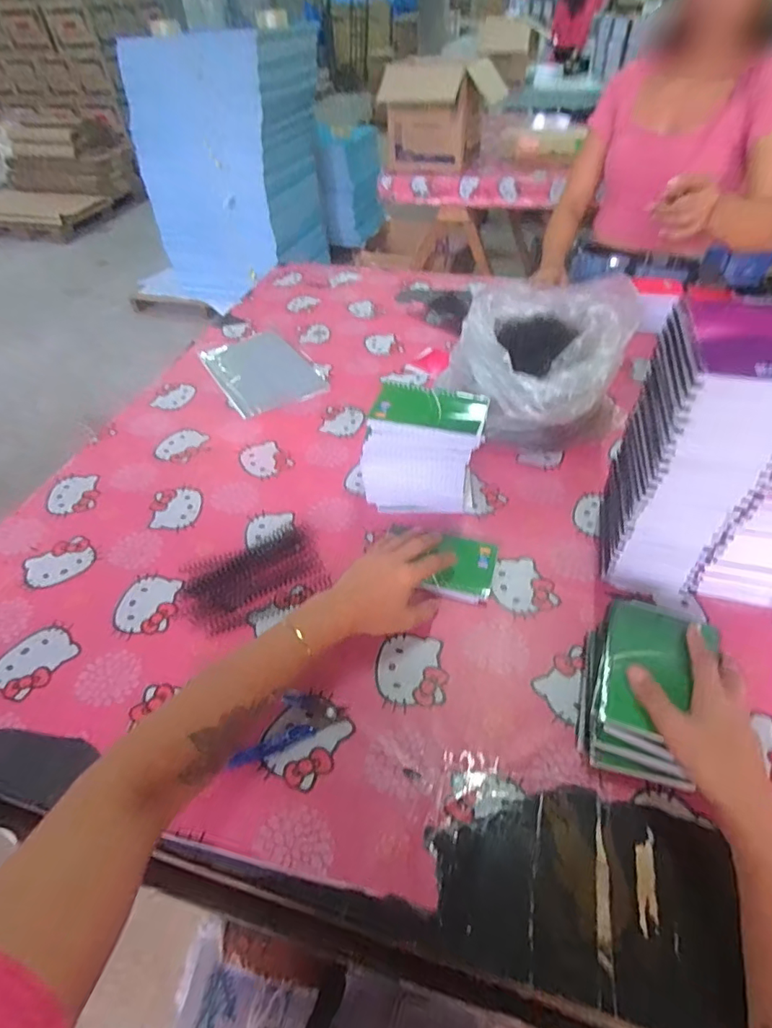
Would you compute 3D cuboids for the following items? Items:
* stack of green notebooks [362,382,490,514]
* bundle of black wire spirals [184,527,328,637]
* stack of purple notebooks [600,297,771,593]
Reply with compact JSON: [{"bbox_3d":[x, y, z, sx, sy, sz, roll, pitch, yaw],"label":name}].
[{"bbox_3d":[0.047,-0.077,0.643,0.142,0.152,0.077,7,47,9],"label":"stack of green notebooks"},{"bbox_3d":[-0.157,0.074,0.600,0.163,0.008,0.109,-21,49,-17],"label":"bundle of black wire spirals"},{"bbox_3d":[0.303,-0.046,0.517,0.101,0.288,0.127,8,47,9],"label":"stack of purple notebooks"}]

